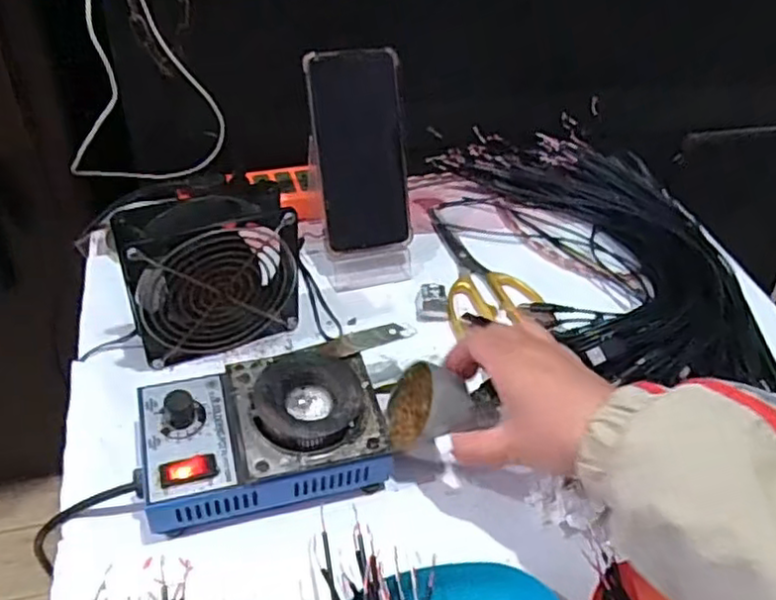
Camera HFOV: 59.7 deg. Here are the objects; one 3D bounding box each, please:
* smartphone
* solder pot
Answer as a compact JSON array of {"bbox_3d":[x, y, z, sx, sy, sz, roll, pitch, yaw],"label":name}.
[{"bbox_3d":[-0.022,-0.125,0.574,0.076,0.164,0.006,-10,15,-12],"label":"smartphone"},{"bbox_3d":[-0.081,0.087,0.441,0.149,0.064,0.096,-10,48,-17],"label":"solder pot"}]

